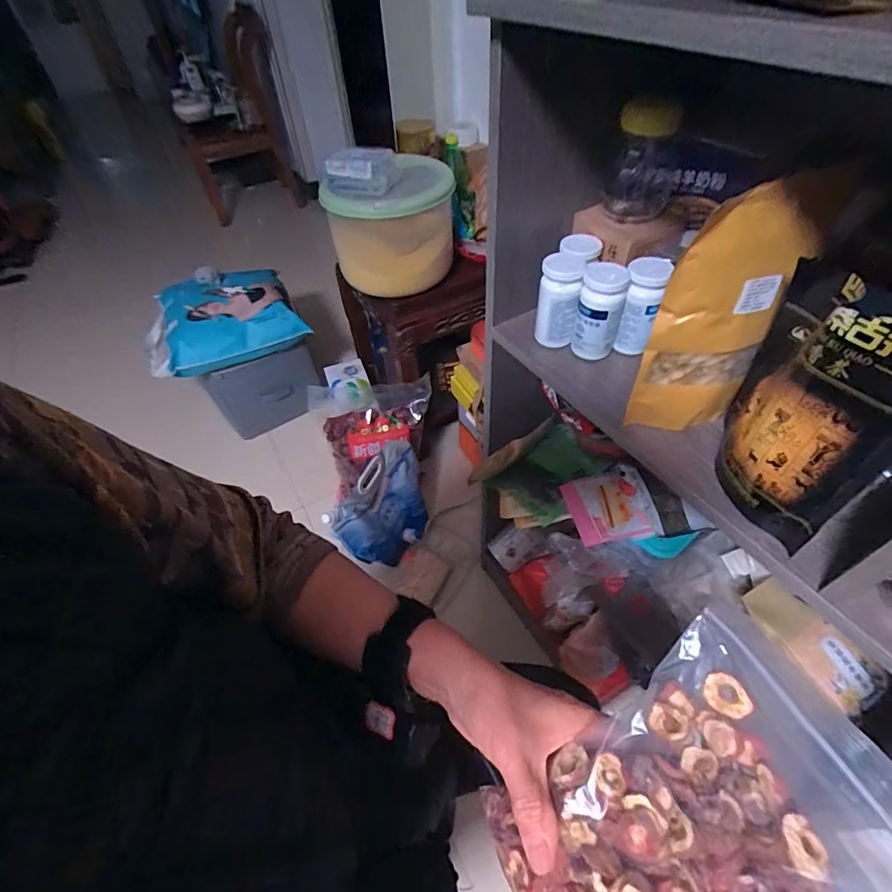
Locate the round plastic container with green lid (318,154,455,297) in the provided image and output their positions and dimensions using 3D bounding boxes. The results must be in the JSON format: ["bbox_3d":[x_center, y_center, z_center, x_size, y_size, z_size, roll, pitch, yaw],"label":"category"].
[{"bbox_3d":[-0.116,-0.496,1.034,0.259,0.230,0.237,-2,50,2],"label":"round plastic container with green lid"}]

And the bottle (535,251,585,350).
[{"bbox_3d":[0.140,-0.179,0.574,0.049,0.102,0.051,7,51,9],"label":"bottle"}]

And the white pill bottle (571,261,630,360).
[{"bbox_3d":[0.183,-0.161,0.553,0.050,0.101,0.048,8,51,10],"label":"white pill bottle"}]

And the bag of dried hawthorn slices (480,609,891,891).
[{"bbox_3d":[0.127,0.206,0.239,0.198,0.050,0.151,-27,50,-3],"label":"bag of dried hawthorn slices"}]

